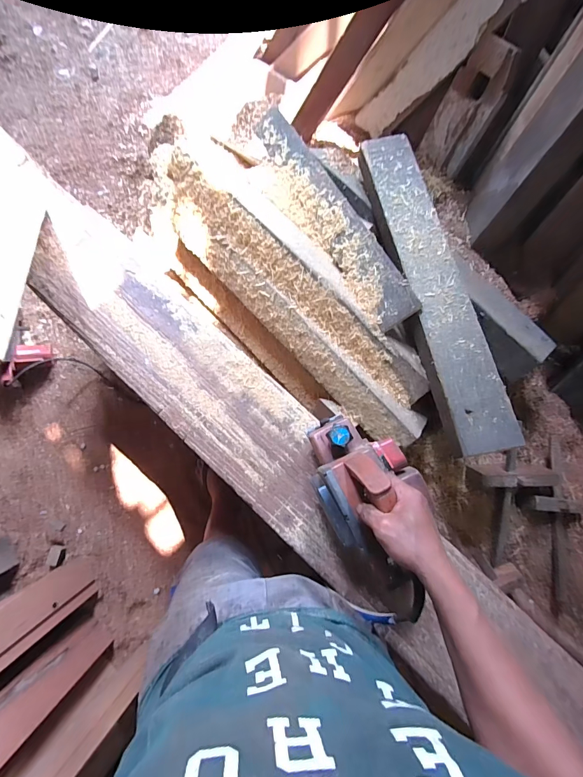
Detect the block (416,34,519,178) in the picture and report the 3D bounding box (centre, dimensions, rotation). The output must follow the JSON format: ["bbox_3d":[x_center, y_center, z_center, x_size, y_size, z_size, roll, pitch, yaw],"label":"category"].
[{"bbox_3d":[0.424,-0.680,0.888,0.125,0.250,0.046,33,49,5],"label":"block"}]

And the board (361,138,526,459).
[{"bbox_3d":[0.286,-0.240,0.777,0.127,0.049,0.774,-10,71,-1],"label":"board"}]

